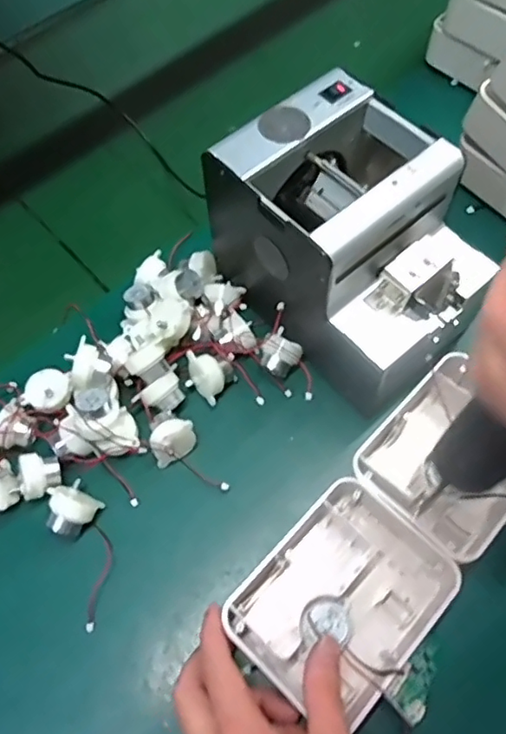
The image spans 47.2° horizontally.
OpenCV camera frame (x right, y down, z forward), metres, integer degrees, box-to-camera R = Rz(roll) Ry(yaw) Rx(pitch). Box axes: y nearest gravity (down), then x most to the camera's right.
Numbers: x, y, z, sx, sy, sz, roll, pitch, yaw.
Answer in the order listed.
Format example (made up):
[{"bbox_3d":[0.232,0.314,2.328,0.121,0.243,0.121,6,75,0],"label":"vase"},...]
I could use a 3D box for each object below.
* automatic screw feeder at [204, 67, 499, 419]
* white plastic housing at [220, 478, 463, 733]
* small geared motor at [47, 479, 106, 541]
[{"bbox_3d":[0.073,-0.089,0.417,0.132,0.129,0.175,-32,62,-15],"label":"automatic screw feeder"},{"bbox_3d":[0.058,0.147,0.371,0.098,0.043,0.127,37,68,23],"label":"white plastic housing"},{"bbox_3d":[-0.129,0.100,0.410,0.029,0.032,0.035,29,65,20],"label":"small geared motor"}]

